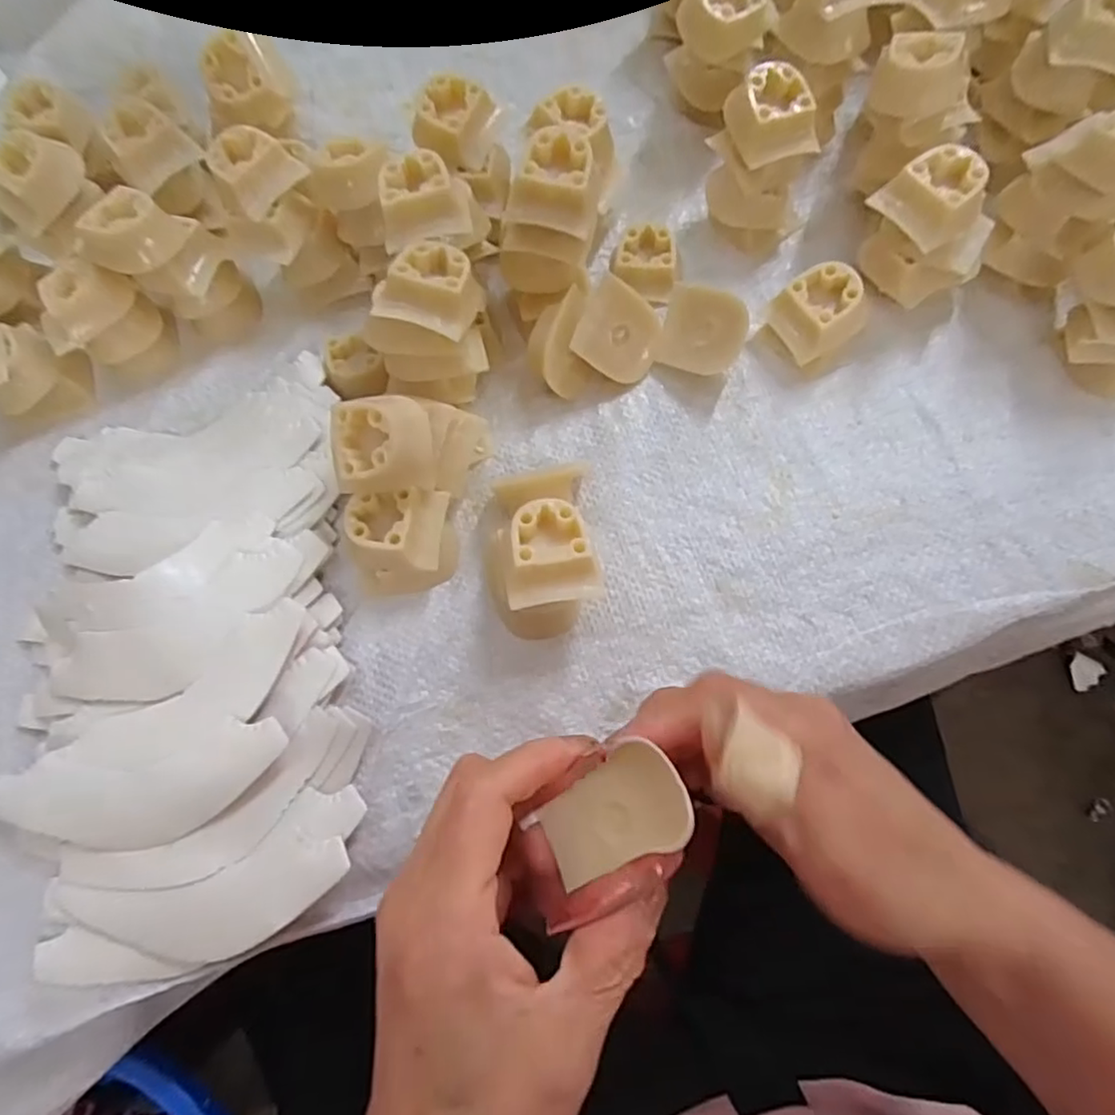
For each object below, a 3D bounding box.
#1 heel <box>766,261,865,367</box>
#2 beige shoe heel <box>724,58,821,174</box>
[{"bbox_3d":[0.126,-0.118,0.309,0.035,0.035,0.036,-32,74,-8],"label":"heel"},{"bbox_3d":[0.103,-0.213,0.304,0.038,0.027,0.036,-20,73,-4],"label":"beige shoe heel"}]

